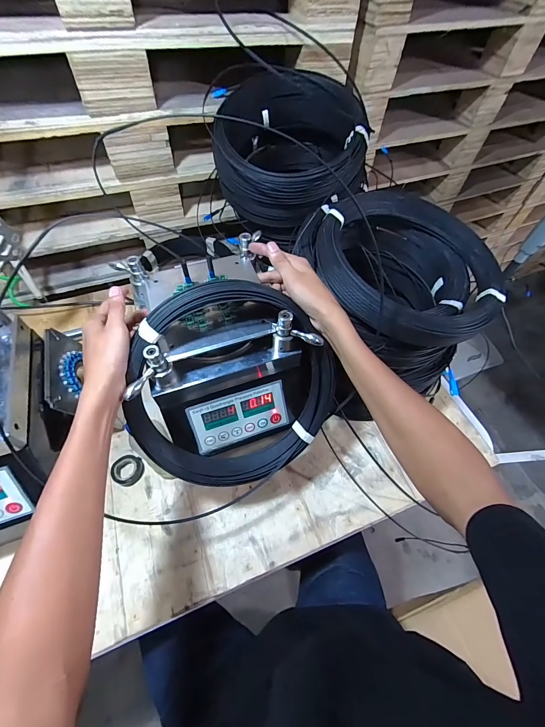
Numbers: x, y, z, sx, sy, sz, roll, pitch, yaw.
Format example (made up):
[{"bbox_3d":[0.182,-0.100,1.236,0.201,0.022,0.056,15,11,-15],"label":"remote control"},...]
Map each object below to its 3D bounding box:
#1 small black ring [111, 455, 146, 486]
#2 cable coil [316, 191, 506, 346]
[{"bbox_3d":[-0.269,0.199,0.585,0.054,0.019,0.051,1,58,-2],"label":"small black ring"},{"bbox_3d":[0.226,-0.183,0.529,0.301,0.065,0.321,1,58,-2],"label":"cable coil"}]

